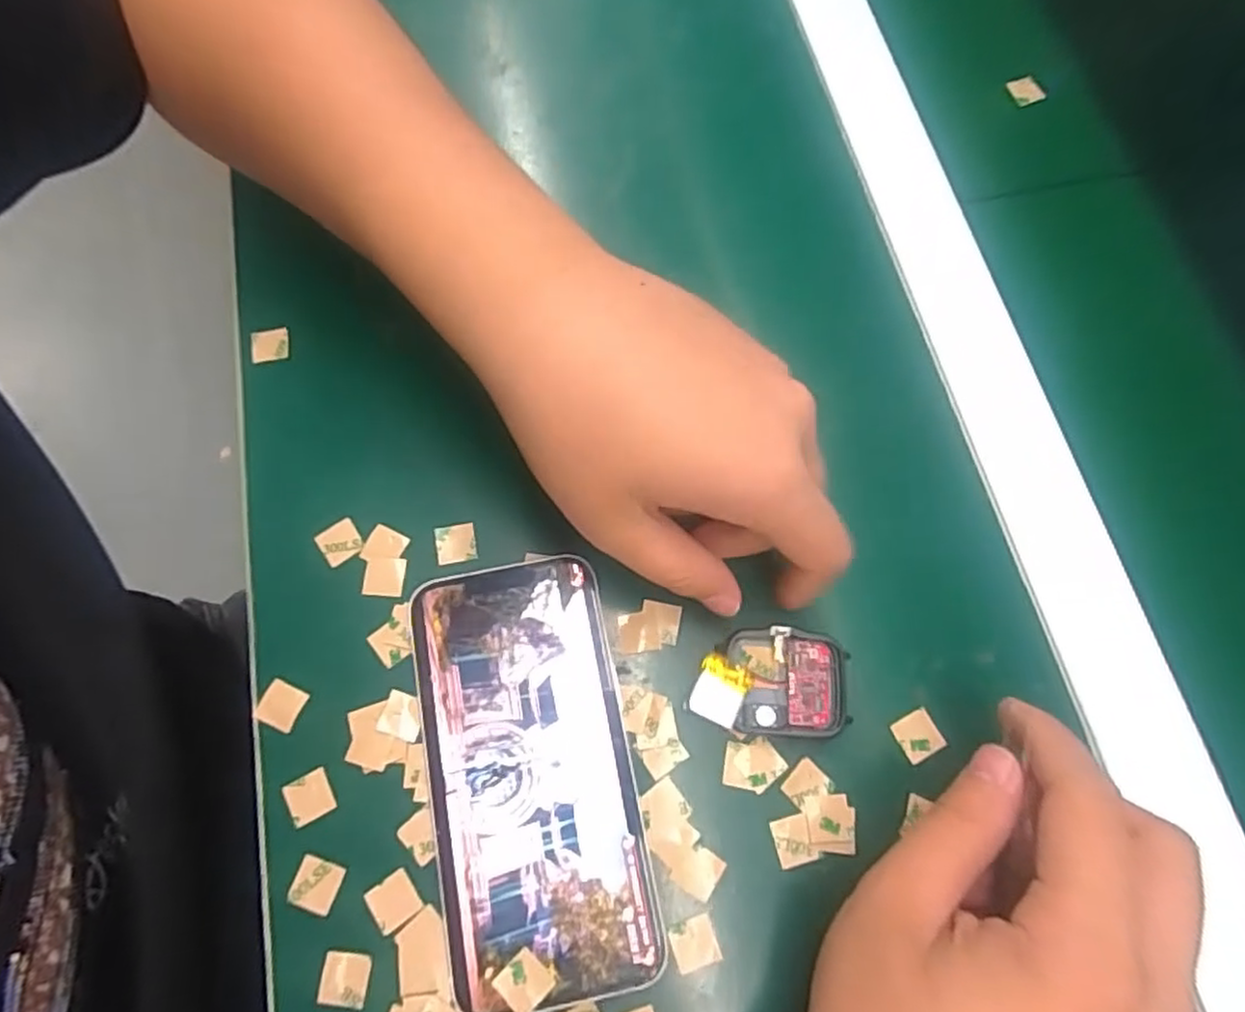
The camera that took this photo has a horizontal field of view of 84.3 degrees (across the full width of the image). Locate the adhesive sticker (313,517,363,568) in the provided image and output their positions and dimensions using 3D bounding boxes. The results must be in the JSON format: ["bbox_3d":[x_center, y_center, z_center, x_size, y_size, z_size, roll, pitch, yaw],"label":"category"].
[{"bbox_3d":[-0.113,0.015,0.274,0.016,0.004,0.016,-35,81,-8],"label":"adhesive sticker"}]

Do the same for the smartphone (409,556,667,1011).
[{"bbox_3d":[-0.032,0.093,0.244,0.069,0.009,0.143,-11,73,-4],"label":"smartphone"}]

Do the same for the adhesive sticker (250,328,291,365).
[{"bbox_3d":[-0.155,-0.070,0.302,0.016,0.004,0.014,-10,84,-8],"label":"adhesive sticker"}]

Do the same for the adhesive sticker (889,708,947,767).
[{"bbox_3d":[0.109,0.084,0.252,0.016,0.004,0.015,-26,75,-8],"label":"adhesive sticker"}]

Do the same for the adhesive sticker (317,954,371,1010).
[{"bbox_3d":[-0.092,0.157,0.228,0.015,0.004,0.015,8,71,-6],"label":"adhesive sticker"}]

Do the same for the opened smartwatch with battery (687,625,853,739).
[{"bbox_3d":[0.054,0.064,0.250,0.056,0.017,0.037,2,73,0],"label":"opened smartwatch with battery"}]

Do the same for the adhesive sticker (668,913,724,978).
[{"bbox_3d":[0.024,0.147,0.231,0.015,0.004,0.016,-17,74,-6],"label":"adhesive sticker"}]

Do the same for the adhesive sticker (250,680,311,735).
[{"bbox_3d":[-0.127,0.074,0.255,0.015,0.004,0.016,24,72,4],"label":"adhesive sticker"}]

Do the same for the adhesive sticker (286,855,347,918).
[{"bbox_3d":[-0.106,0.131,0.237,0.015,0.004,0.016,21,69,-2],"label":"adhesive sticker"}]

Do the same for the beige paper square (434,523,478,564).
[{"bbox_3d":[-0.067,0.015,0.275,0.016,0.004,0.015,-10,80,-6],"label":"beige paper square"}]

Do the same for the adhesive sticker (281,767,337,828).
[{"bbox_3d":[-0.112,0.104,0.245,0.015,0.004,0.016,-28,74,-11],"label":"adhesive sticker"}]

